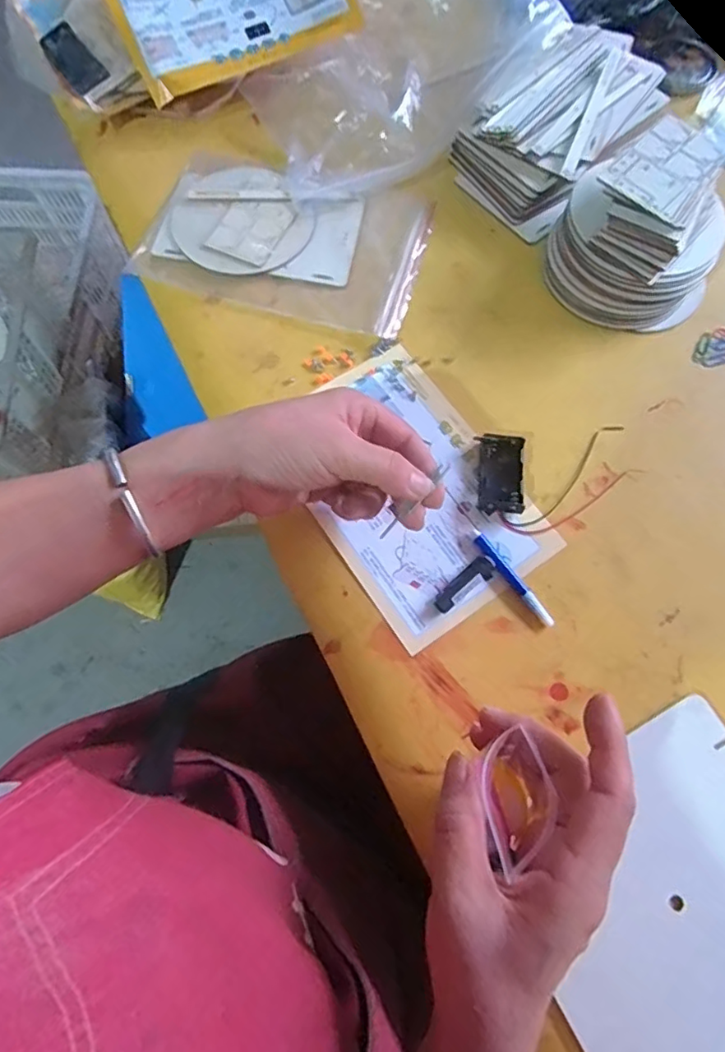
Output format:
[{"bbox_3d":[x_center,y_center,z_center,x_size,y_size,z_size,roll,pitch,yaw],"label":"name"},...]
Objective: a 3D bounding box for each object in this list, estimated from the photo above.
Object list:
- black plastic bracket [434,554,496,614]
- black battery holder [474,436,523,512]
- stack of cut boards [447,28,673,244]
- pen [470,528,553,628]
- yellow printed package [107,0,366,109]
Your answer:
[{"bbox_3d":[0.072,0.041,0.396,0.051,0.007,0.017,-40,77,-12],"label":"black plastic bracket"},{"bbox_3d":[0.102,-0.037,0.416,0.034,0.013,0.060,0,72,-1],"label":"black battery holder"},{"bbox_3d":[0.175,-0.357,0.499,0.125,0.050,0.202,39,76,11],"label":"stack of cut boards"},{"bbox_3d":[0.103,0.036,0.394,0.012,0.008,0.081,-35,76,-11],"label":"pen"},{"bbox_3d":[-0.120,-0.480,0.514,0.203,0.017,0.143,-23,87,-6],"label":"yellow printed package"}]

